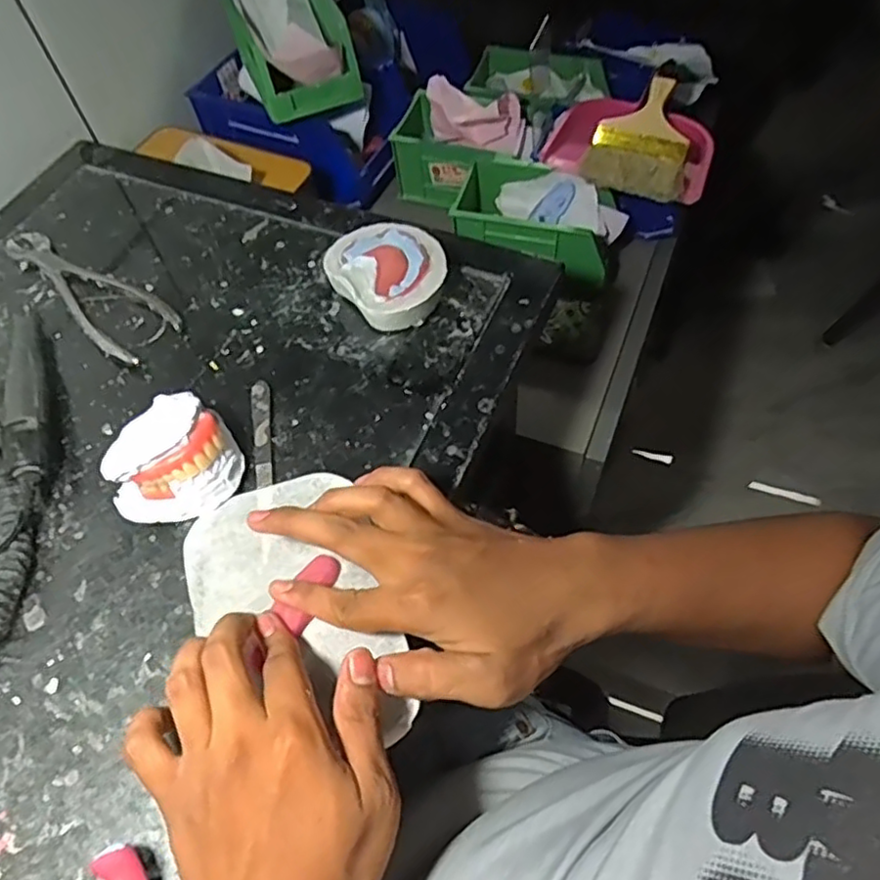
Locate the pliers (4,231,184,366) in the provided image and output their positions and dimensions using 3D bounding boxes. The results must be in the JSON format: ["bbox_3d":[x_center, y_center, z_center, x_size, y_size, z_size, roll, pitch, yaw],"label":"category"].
[{"bbox_3d":[-0.288,-0.125,0.535,0.200,0.011,0.057,35,66,22],"label":"pliers"}]

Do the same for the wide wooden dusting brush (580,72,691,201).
[{"bbox_3d":[0.219,-0.330,0.702,0.100,0.022,0.193,16,60,13],"label":"wide wooden dusting brush"}]

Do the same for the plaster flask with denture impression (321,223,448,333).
[{"bbox_3d":[-0.040,-0.127,0.507,0.084,0.034,0.095,-20,59,-9],"label":"plaster flask with denture impression"}]

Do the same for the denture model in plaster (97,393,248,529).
[{"bbox_3d":[-0.170,0.014,0.419,0.078,0.050,0.069,-36,63,-17],"label":"denture model in plaster"}]

